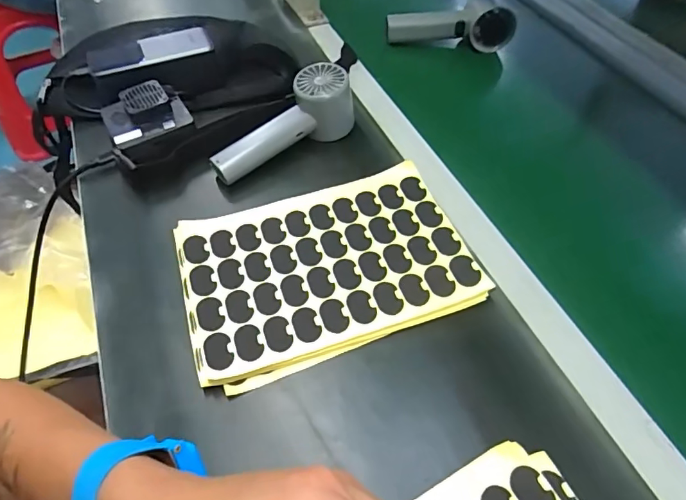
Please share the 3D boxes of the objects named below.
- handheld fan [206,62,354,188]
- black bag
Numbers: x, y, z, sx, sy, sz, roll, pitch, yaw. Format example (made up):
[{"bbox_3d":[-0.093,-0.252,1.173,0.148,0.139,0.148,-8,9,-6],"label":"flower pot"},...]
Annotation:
[{"bbox_3d":[-0.059,-0.121,0.474,0.157,0.059,0.052,-36,59,-8],"label":"handheld fan"},{"bbox_3d":[-0.199,-0.184,0.524,0.280,0.067,0.244,-20,55,-17],"label":"black bag"}]

